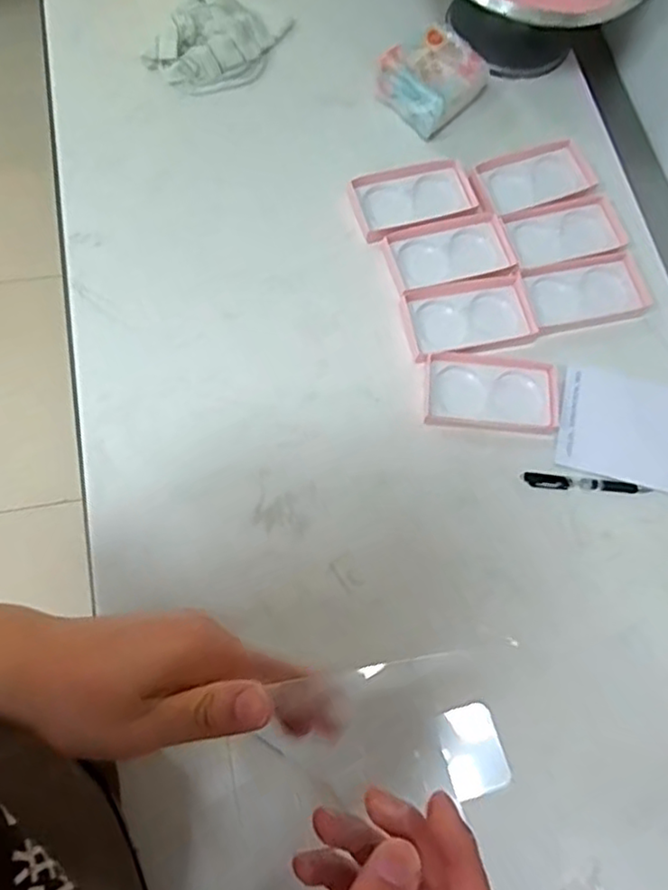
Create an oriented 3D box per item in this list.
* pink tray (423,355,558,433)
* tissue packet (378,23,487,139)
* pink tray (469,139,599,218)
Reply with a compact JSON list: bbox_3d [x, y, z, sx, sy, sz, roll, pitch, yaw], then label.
[{"bbox_3d":[0.175,-0.057,0.723,0.147,0.015,0.078,4,71,-1],"label":"pink tray"},{"bbox_3d":[0.127,-0.479,0.848,0.103,0.061,0.129,43,74,11],"label":"tissue packet"},{"bbox_3d":[0.251,-0.339,0.820,0.162,0.012,0.086,-18,73,-9],"label":"pink tray"}]

